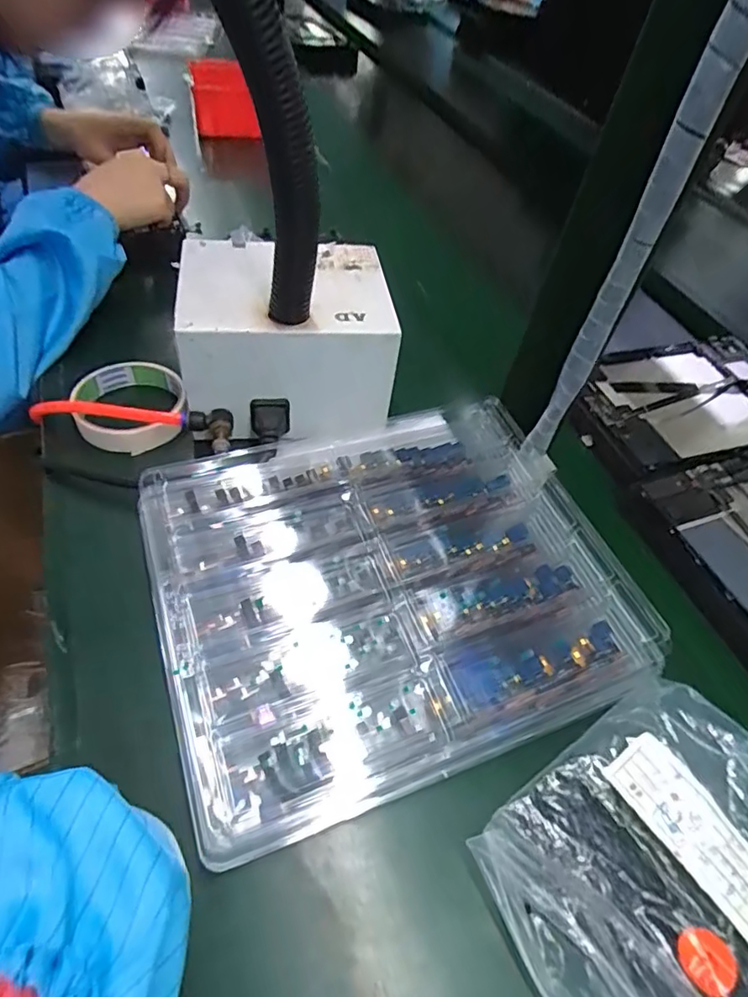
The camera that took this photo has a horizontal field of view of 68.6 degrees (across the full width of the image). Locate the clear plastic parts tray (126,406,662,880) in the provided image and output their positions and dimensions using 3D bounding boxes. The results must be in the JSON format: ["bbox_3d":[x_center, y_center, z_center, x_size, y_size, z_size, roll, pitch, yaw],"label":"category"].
[{"bbox_3d":[0.008,0.045,0.348,0.273,0.038,0.241,-12,54,-20],"label":"clear plastic parts tray"}]

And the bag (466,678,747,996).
[{"bbox_3d":[0.150,0.182,0.266,0.168,0.030,0.138,-27,60,-29],"label":"bag"}]

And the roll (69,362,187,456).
[{"bbox_3d":[-0.197,-0.073,0.439,0.085,0.027,0.086,-7,52,-16],"label":"roll"}]

